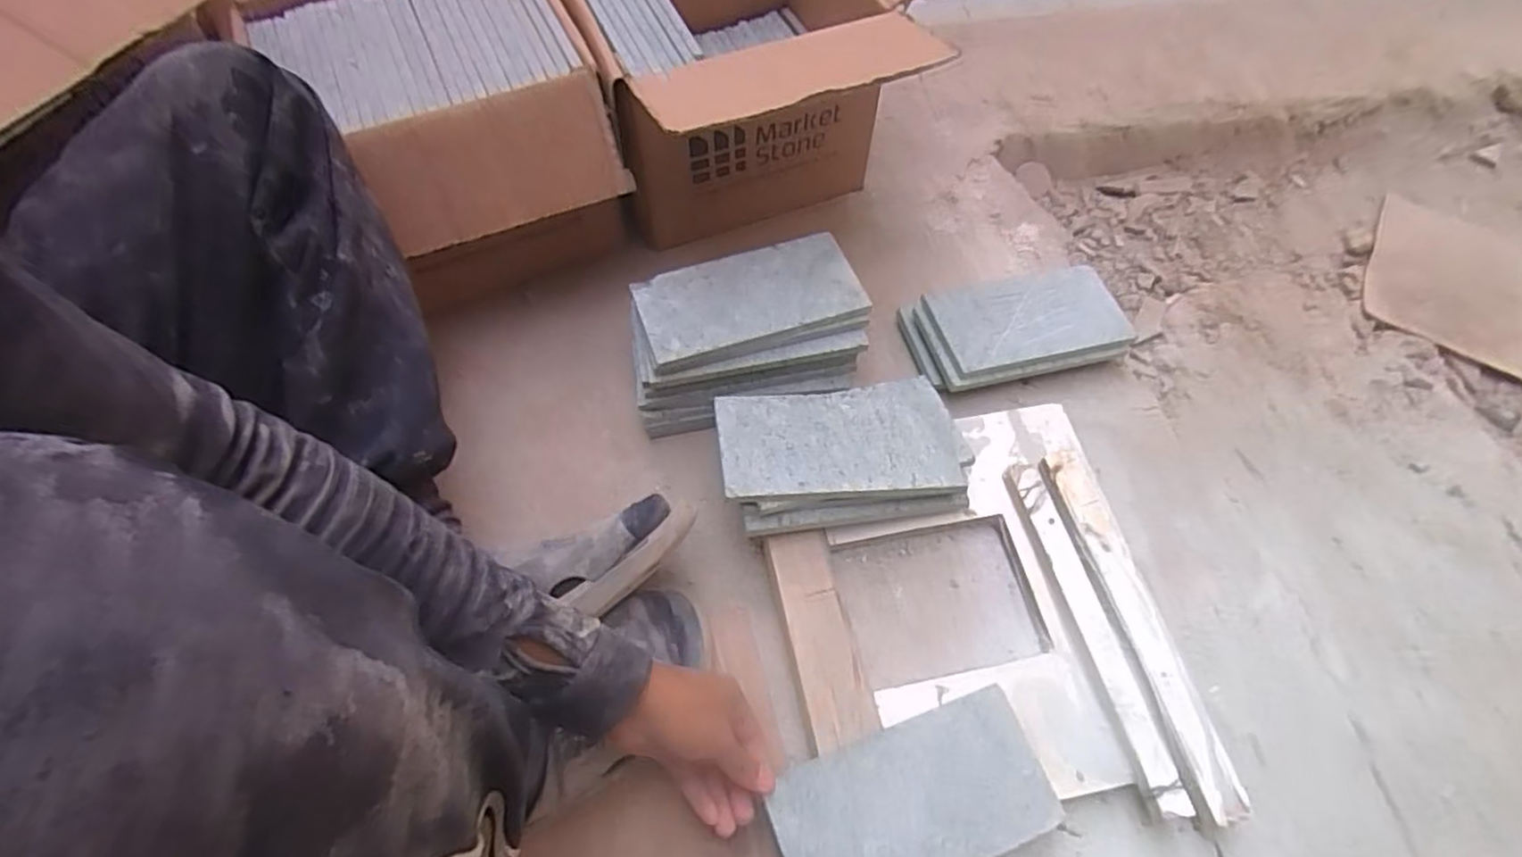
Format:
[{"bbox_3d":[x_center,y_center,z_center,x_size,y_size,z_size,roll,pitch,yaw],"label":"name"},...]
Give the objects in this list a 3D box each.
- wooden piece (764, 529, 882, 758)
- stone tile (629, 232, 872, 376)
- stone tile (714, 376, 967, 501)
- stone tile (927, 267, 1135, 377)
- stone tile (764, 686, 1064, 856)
[{"bbox_3d":[0.048,0.163,0.556,0.054,0.010,0.168,-6,57,-13],"label":"wooden piece"},{"bbox_3d":[-0.011,-0.119,0.635,0.195,0.014,0.101,-16,63,-10],"label":"stone tile"},{"bbox_3d":[0.066,0.008,0.591,0.202,0.008,0.112,-3,53,-11],"label":"stone tile"},{"bbox_3d":[0.269,-0.114,0.706,0.192,0.015,0.105,-14,62,-8],"label":"stone tile"},{"bbox_3d":[0.108,0.259,0.489,0.198,0.011,0.098,-9,62,-15],"label":"stone tile"}]

